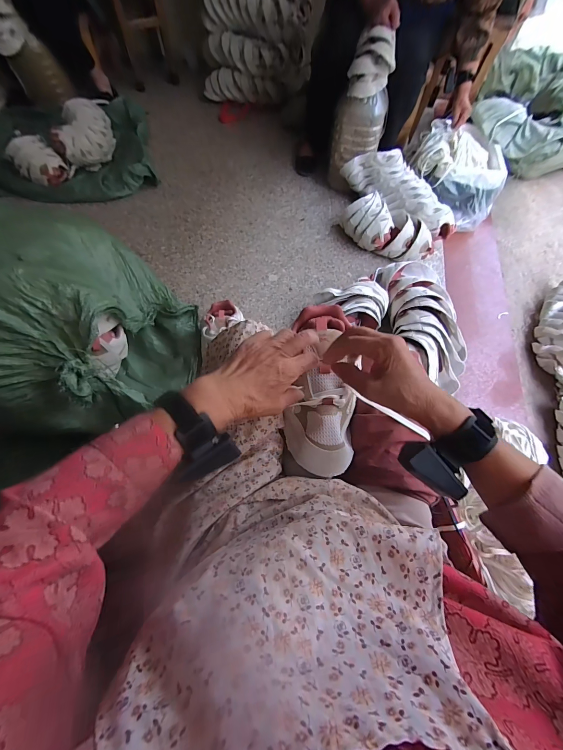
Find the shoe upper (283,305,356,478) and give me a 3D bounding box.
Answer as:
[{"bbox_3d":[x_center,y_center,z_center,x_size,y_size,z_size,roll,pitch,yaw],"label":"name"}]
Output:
[{"bbox_3d":[0.058,0.012,0.432,0.098,0.054,0.247,3,73,-1],"label":"shoe upper"}]

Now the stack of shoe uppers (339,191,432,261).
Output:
[{"bbox_3d":[0.385,-0.535,1.121,0.326,0.127,0.164,24,66,9],"label":"stack of shoe uppers"}]

